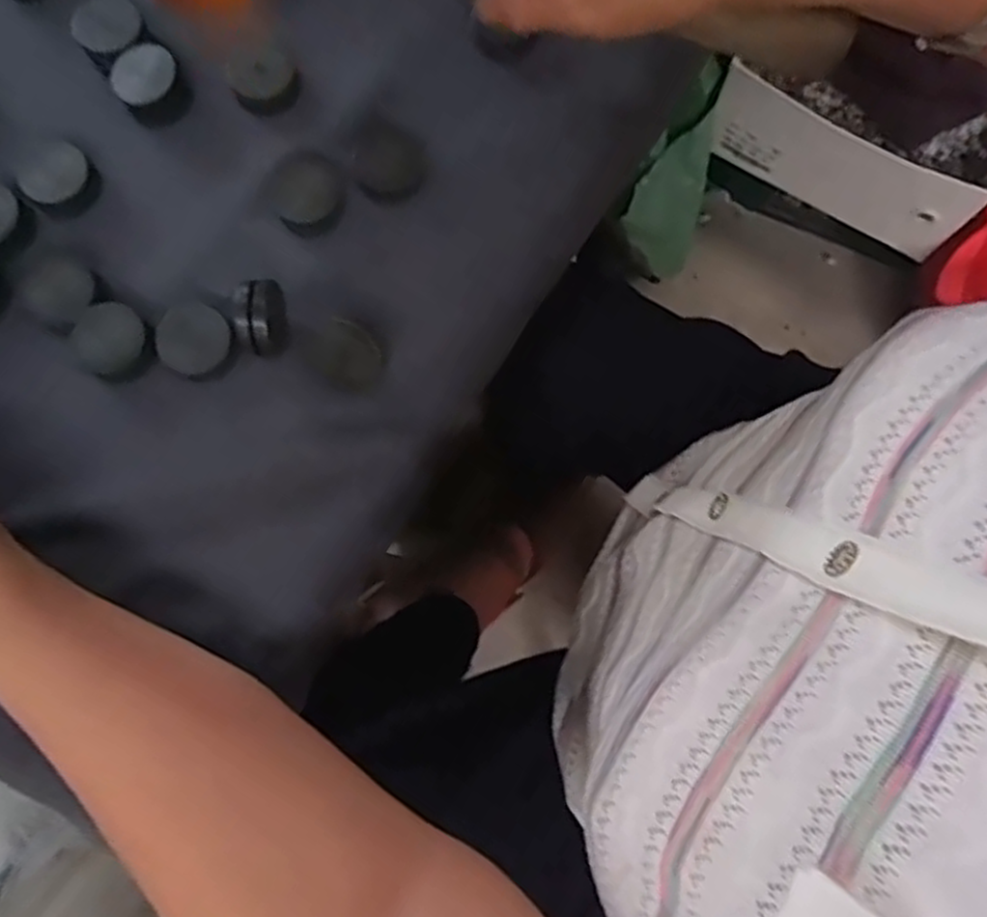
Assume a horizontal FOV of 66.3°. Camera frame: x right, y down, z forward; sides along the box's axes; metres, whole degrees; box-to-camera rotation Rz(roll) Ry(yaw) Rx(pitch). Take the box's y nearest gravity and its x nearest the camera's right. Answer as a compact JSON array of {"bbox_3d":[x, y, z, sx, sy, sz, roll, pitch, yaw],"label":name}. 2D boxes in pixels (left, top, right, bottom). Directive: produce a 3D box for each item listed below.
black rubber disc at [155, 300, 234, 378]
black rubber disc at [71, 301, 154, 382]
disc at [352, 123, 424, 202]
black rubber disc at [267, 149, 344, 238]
[{"bbox_3d":[-0.136,-0.055,0.343,0.036,0.004,0.032,32,79,7],"label":"black rubber disc"},{"bbox_3d":[-0.173,-0.053,0.343,0.039,0.005,0.032,40,80,9],"label":"black rubber disc"},{"bbox_3d":[-0.052,-0.145,0.367,0.033,0.006,0.041,-16,78,-4],"label":"disc"},{"bbox_3d":[-0.089,-0.127,0.362,0.033,0.008,0.038,-35,79,-7],"label":"black rubber disc"}]

